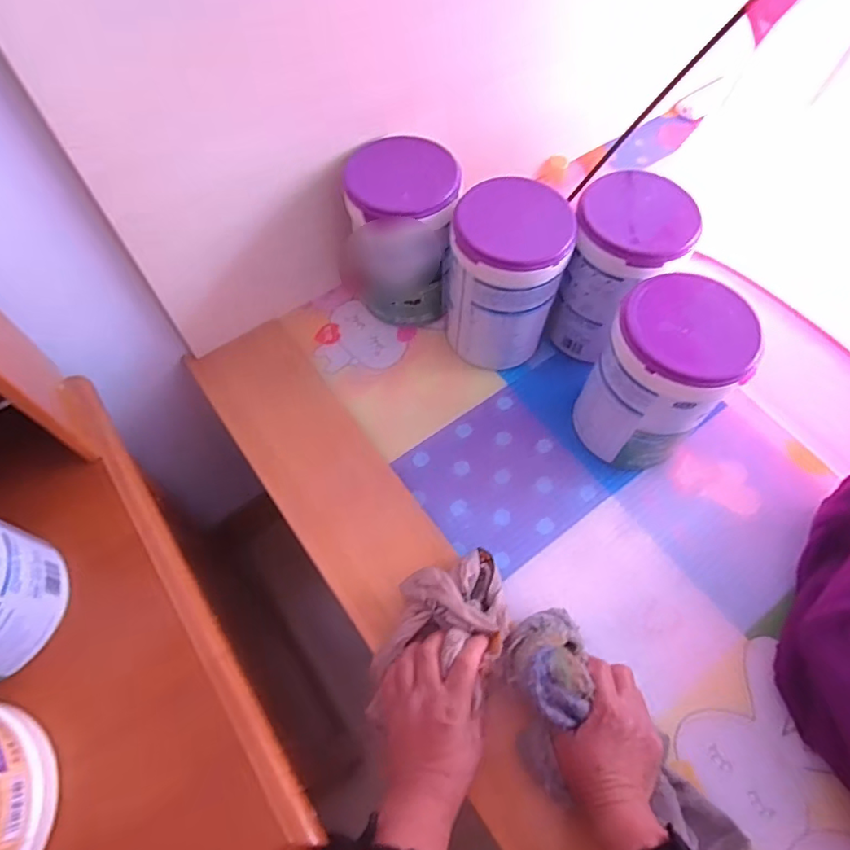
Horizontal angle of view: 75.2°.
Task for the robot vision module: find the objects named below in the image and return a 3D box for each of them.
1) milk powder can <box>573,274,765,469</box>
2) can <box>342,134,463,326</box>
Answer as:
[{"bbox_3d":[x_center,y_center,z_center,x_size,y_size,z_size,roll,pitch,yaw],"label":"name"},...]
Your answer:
[{"bbox_3d":[0.245,-0.044,0.576,0.116,0.207,0.109,0,62,0],"label":"milk powder can"},{"bbox_3d":[-0.024,-0.218,0.670,0.116,0.200,0.111,0,62,0],"label":"can"}]

